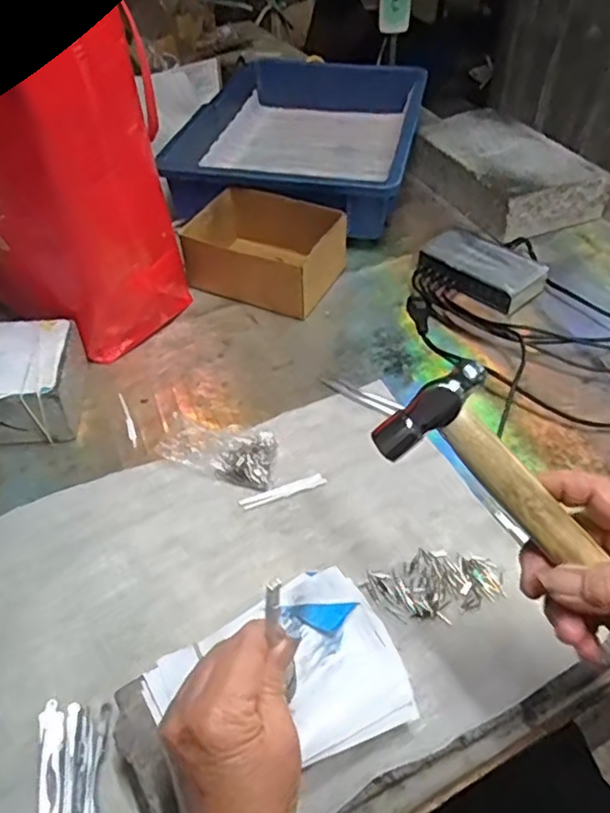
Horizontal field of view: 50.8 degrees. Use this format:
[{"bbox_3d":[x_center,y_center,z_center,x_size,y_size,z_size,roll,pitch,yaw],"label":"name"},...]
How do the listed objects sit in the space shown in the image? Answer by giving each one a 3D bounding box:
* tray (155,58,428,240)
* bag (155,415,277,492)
[{"bbox_3d":[0.006,-0.367,0.884,0.280,0.089,0.401,8,46,9],"label":"tray"},{"bbox_3d":[-0.073,0.033,0.547,0.091,0.037,0.058,6,46,7],"label":"bag"}]

